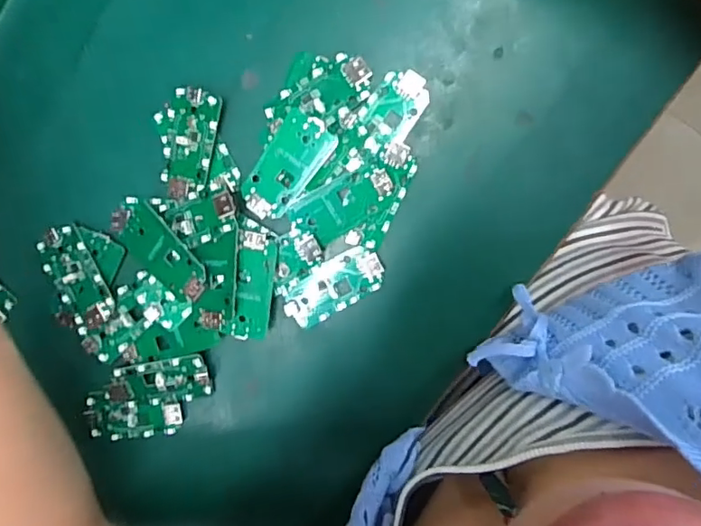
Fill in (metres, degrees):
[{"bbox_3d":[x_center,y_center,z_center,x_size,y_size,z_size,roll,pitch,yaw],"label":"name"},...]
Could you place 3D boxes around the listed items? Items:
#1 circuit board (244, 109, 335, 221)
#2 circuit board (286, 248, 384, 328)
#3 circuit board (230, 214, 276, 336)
[{"bbox_3d":[-0.037,-0.056,0.315,0.031,0.007,0.062,37,98,-2],"label":"circuit board"},{"bbox_3d":[-0.010,0.015,0.330,0.063,0.005,0.029,-30,95,7],"label":"circuit board"},{"bbox_3d":[-0.056,0.011,0.319,0.022,0.004,0.069,4,98,-14],"label":"circuit board"}]

